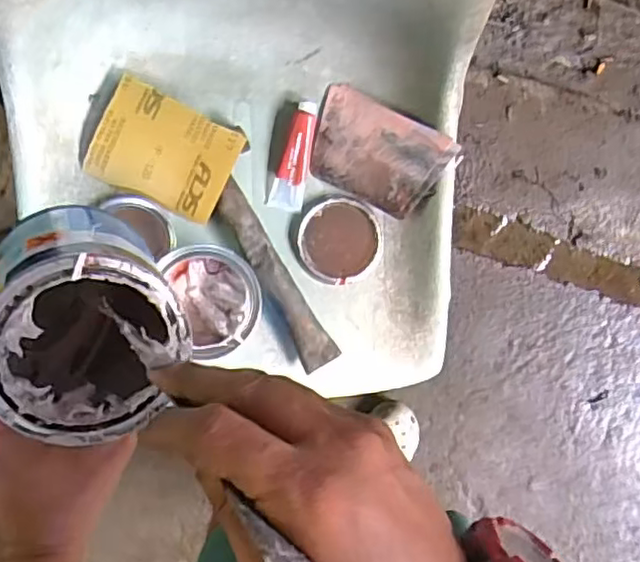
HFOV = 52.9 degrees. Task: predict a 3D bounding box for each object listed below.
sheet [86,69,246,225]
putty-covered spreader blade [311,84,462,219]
[{"bbox_3d":[-0.162,-0.133,0.669,0.138,0.010,0.108,26,110,-9],"label":"sheet"},{"bbox_3d":[0.060,-0.140,0.710,0.149,0.012,0.103,32,107,12],"label":"putty-covered spreader blade"}]

